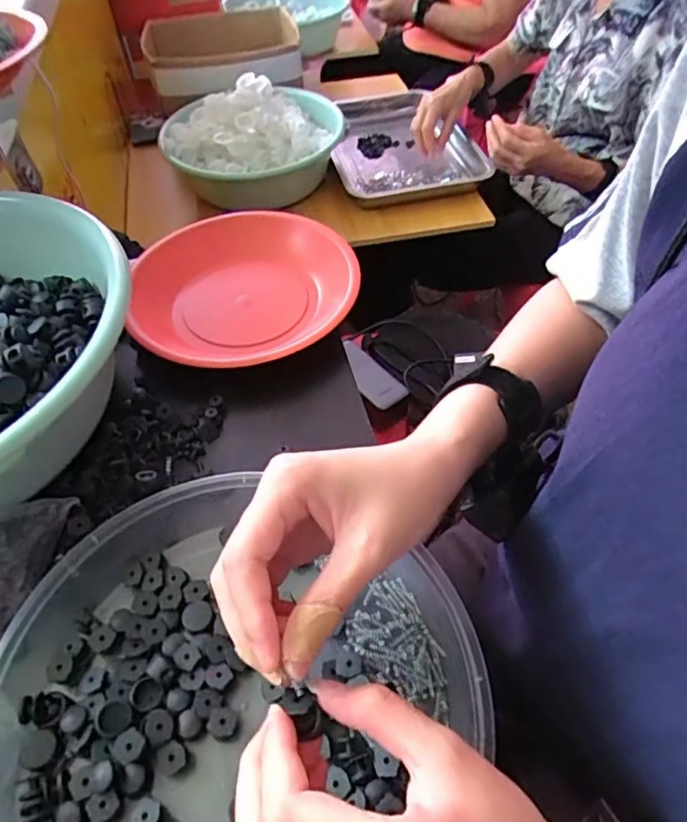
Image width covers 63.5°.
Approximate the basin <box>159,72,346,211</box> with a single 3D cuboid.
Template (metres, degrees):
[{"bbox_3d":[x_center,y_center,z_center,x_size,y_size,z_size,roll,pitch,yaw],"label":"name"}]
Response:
[{"bbox_3d":[-0.153,-0.471,0.949,0.285,0.120,0.288,-1,51,1],"label":"basin"}]

